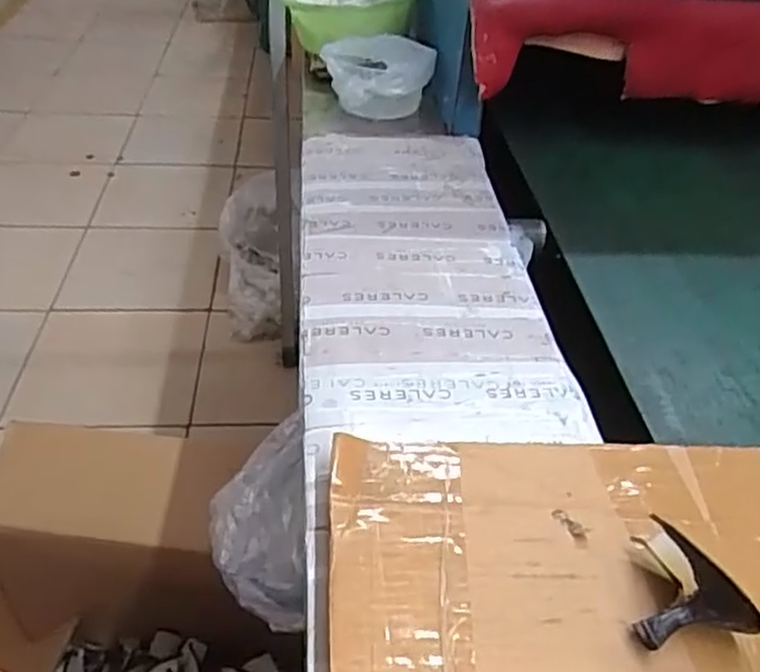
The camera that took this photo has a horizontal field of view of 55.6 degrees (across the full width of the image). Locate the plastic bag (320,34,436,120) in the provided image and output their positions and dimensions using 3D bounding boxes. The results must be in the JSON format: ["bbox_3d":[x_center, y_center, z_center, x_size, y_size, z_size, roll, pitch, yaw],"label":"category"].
[{"bbox_3d":[-0.003,-0.308,0.841,0.124,0.079,0.081,12,40,9],"label":"plastic bag"}]

